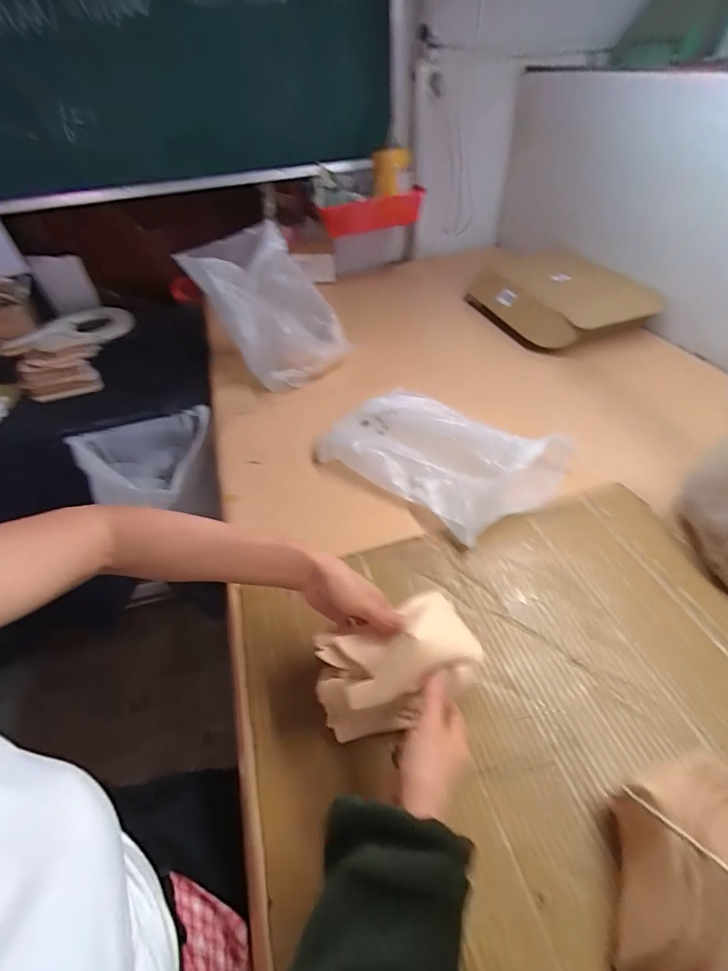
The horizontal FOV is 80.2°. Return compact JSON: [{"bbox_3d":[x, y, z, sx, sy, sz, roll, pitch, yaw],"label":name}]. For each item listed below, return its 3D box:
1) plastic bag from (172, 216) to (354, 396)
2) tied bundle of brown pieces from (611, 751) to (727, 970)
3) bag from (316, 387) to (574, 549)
[{"bbox_3d":[-0.191,-0.373,0.904,0.214,0.334,0.050,-36,12,-11],"label":"plastic bag"},{"bbox_3d":[0.246,0.286,0.330,0.165,0.080,0.096,-33,51,-26],"label":"tied bundle of brown pieces"},{"bbox_3d":[0.127,-0.068,0.709,0.352,0.087,0.249,31,54,31],"label":"bag"}]

